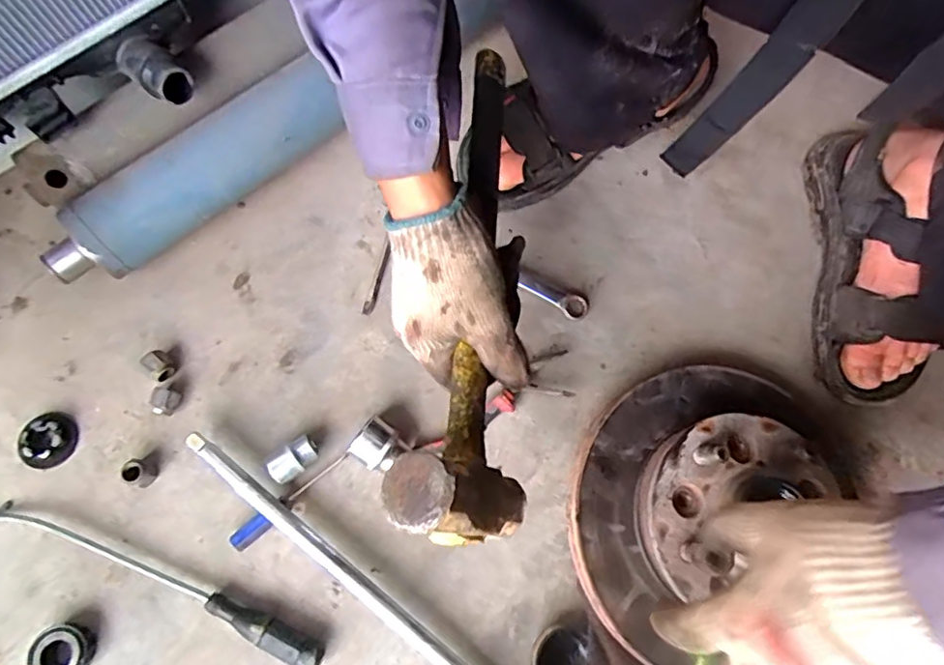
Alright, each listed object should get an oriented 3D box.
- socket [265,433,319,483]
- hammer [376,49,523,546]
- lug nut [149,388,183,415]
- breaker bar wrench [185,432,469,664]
[{"bbox_3d":[-0.151,0.108,0.493,0.043,0.023,0.021,-42,78,-13],"label":"socket"},{"bbox_3d":[0.005,-0.046,0.396,0.078,0.076,0.353,5,69,0],"label":"hammer"},{"bbox_3d":[-0.270,0.061,0.510,0.024,0.019,0.022,1,72,-2],"label":"lug nut"},{"bbox_3d":[-0.046,0.257,0.452,0.498,0.034,0.071,40,76,10],"label":"breaker bar wrench"}]

